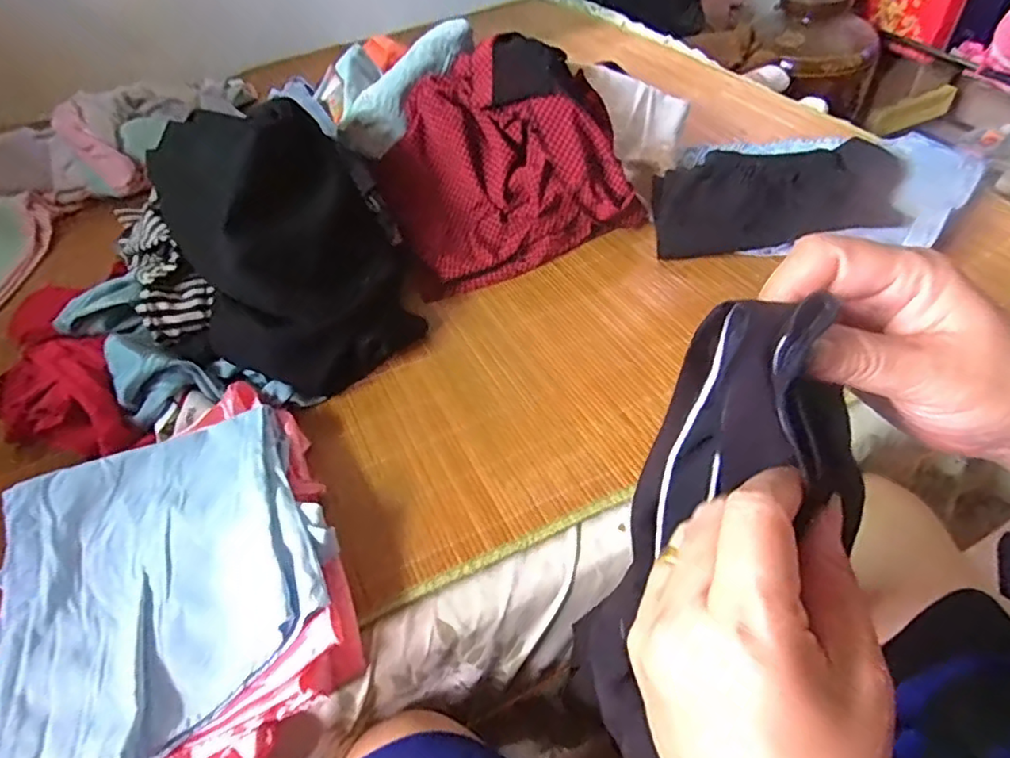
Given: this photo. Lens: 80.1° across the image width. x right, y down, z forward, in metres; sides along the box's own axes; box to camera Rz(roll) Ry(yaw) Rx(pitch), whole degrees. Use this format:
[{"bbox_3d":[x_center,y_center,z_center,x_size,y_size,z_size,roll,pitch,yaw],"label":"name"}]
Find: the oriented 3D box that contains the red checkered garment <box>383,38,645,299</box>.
[{"bbox_3d":[-0.003,-0.281,0.755,0.306,0.192,0.210,-18,48,-9],"label":"red checkered garment"}]

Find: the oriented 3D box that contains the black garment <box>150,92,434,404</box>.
[{"bbox_3d":[-0.244,-0.160,0.681,0.228,0.195,0.316,-25,50,-15],"label":"black garment"}]

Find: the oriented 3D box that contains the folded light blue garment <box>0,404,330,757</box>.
[{"bbox_3d":[-0.280,0.151,0.488,0.241,0.036,0.271,-25,50,-15],"label":"folded light blue garment"}]

